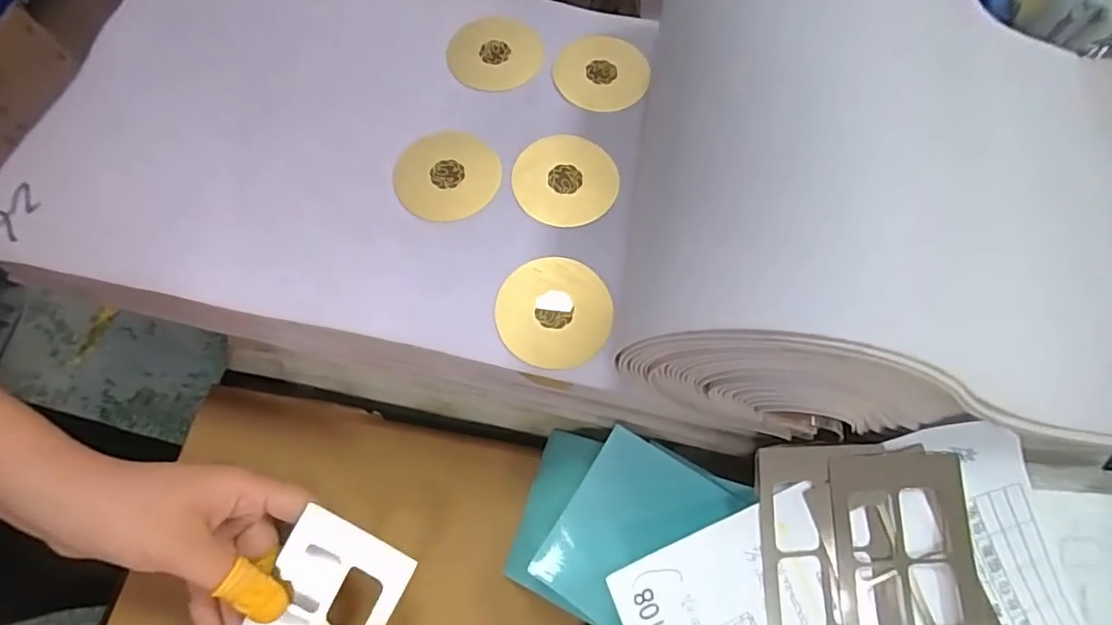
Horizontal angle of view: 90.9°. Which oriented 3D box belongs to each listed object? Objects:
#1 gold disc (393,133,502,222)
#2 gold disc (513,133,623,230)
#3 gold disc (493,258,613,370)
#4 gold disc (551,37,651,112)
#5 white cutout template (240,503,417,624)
[{"bbox_3d":[-0.062,-0.078,0.312,0.058,0.007,0.056,0,69,0],"label":"gold disc"},{"bbox_3d":[0.005,-0.075,0.309,0.058,0.004,0.055,0,69,0],"label":"gold disc"},{"bbox_3d":[-0.001,0.000,0.283,0.058,0.006,0.057,0,69,0],"label":"gold disc"},{"bbox_3d":[0.028,-0.149,0.338,0.056,0.004,0.059,0,69,0],"label":"gold disc"},{"bbox_3d":[-0.123,0.155,0.292,0.067,0.010,0.077,28,83,1],"label":"white cutout template"}]

